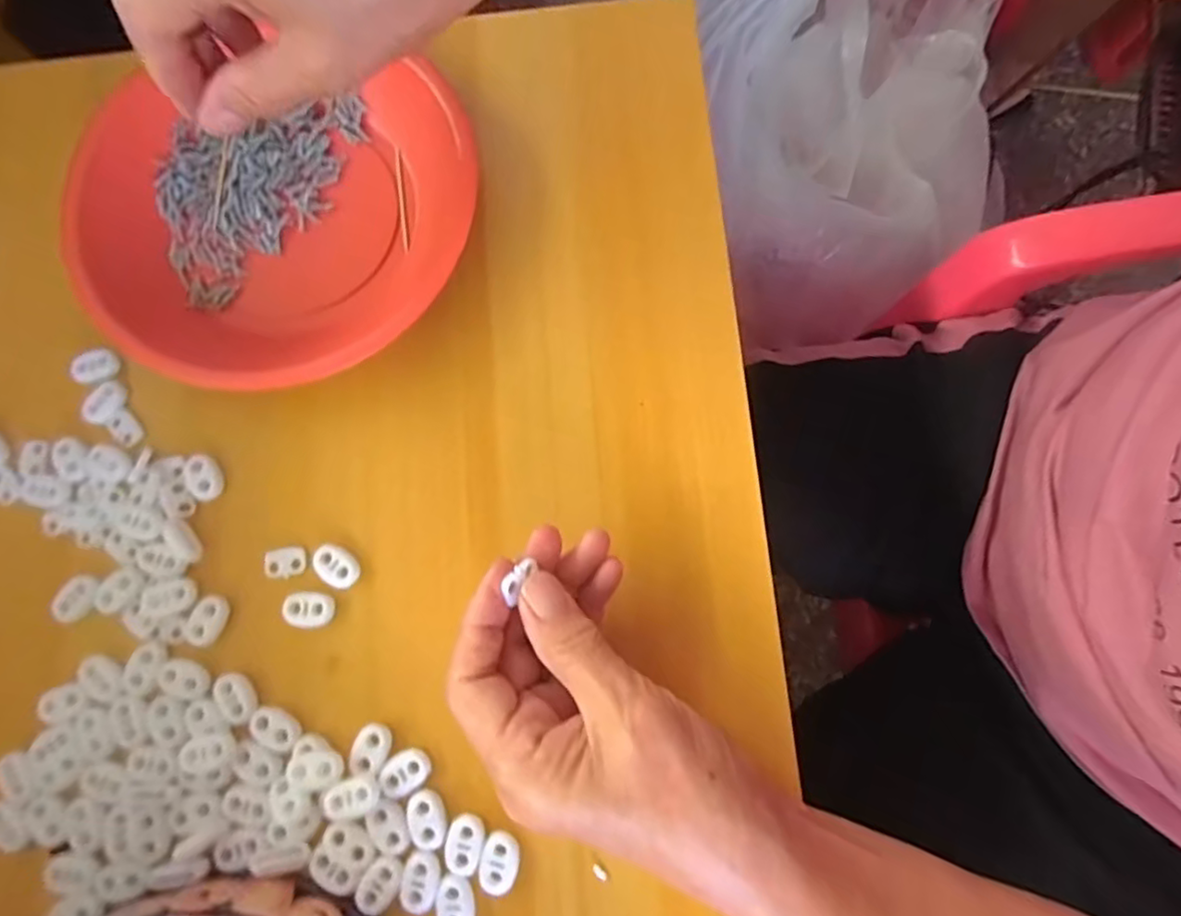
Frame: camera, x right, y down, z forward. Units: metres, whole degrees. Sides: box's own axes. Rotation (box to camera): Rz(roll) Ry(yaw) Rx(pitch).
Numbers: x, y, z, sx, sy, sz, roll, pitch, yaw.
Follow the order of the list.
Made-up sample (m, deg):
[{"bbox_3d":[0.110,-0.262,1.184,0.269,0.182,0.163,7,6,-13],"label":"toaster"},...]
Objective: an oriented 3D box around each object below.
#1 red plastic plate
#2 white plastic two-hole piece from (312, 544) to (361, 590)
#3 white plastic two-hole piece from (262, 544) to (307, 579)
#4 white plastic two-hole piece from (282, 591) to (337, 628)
[{"bbox_3d":[-0.166,-0.126,0.317,0.193,0.026,0.181,0,79,1],"label":"red plastic plate"},{"bbox_3d":[-0.116,0.049,0.291,0.022,0.006,0.015,42,82,8],"label":"white plastic two-hole piece"},{"bbox_3d":[-0.140,0.048,0.293,0.019,0.004,0.014,-12,79,-2],"label":"white plastic two-hole piece"},{"bbox_3d":[-0.126,0.068,0.286,0.022,0.004,0.015,2,79,1],"label":"white plastic two-hole piece"}]

